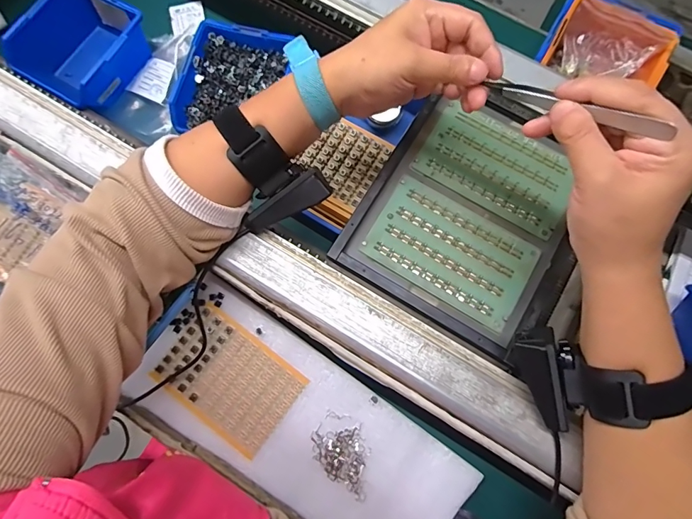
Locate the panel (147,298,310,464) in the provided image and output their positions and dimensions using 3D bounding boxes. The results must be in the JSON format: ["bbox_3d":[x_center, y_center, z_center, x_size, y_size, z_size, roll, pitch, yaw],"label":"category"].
[{"bbox_3d":[-0.107,0.109,0.369,0.120,0.005,0.084,36,83,6],"label":"panel"}]

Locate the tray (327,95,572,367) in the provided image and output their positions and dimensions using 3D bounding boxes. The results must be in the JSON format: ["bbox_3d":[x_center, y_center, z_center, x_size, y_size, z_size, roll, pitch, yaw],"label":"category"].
[{"bbox_3d":[0.111,-0.040,0.360,0.174,0.016,0.200,31,79,7],"label":"tray"}]

